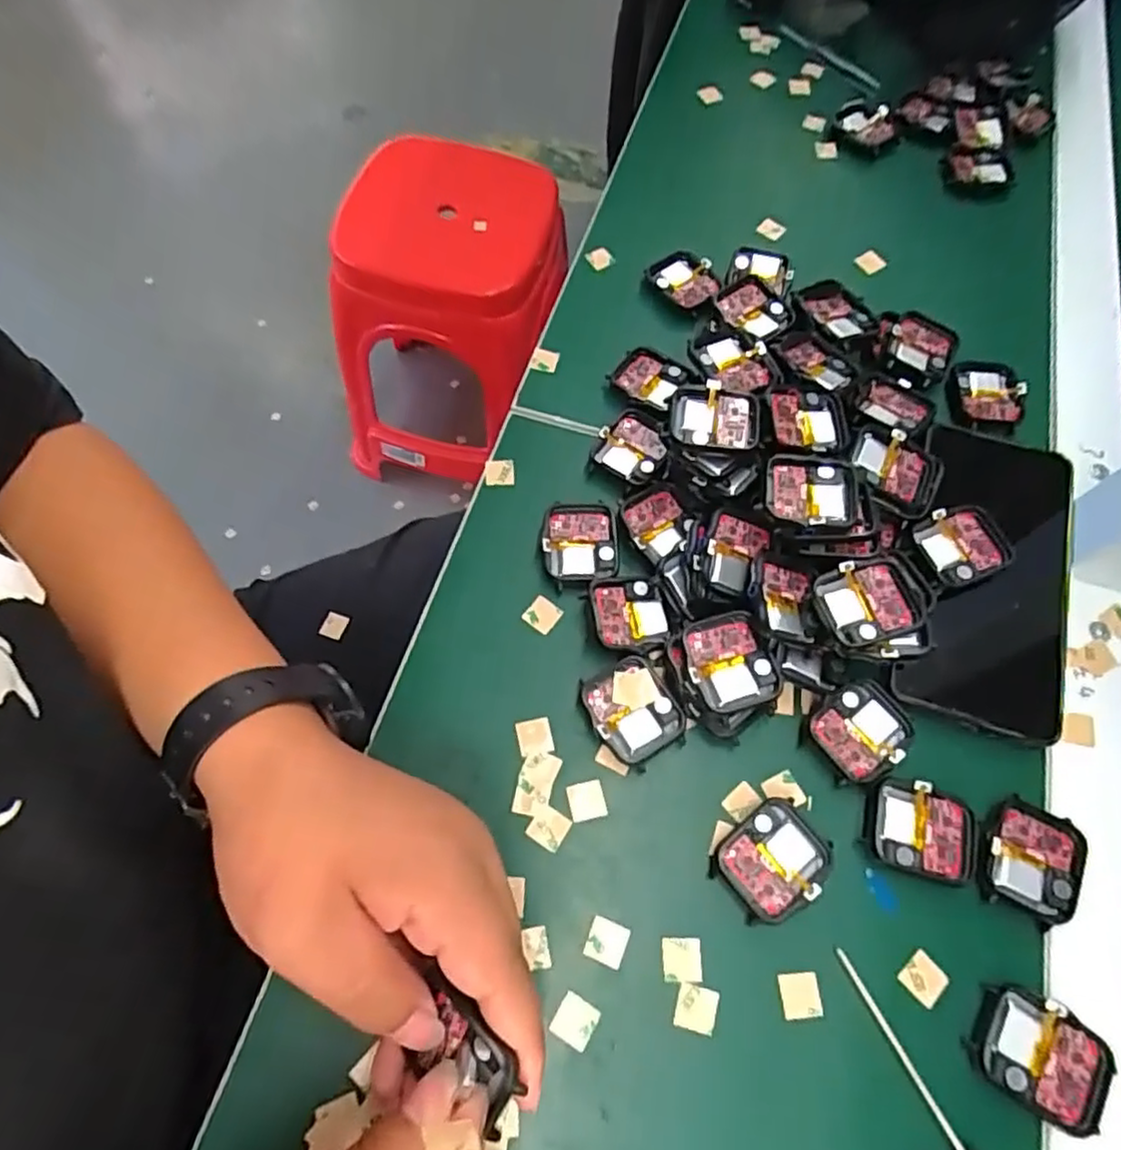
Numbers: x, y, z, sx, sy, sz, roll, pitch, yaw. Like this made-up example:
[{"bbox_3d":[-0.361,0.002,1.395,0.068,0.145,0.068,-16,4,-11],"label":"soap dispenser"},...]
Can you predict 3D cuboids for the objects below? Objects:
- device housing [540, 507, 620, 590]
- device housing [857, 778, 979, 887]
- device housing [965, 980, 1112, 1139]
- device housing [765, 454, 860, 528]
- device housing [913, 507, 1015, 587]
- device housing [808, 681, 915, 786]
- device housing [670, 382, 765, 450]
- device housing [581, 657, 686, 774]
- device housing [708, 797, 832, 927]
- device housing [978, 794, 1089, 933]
[{"bbox_3d":[0.010,-0.014,0.350,0.038,0.012,0.043,1,65,-1],"label":"device housing"},{"bbox_3d":[0.155,0.109,0.294,0.045,0.006,0.037,17,66,6],"label":"device housing"},{"bbox_3d":[0.183,0.184,0.263,0.043,0.011,0.038,31,68,12],"label":"device housing"},{"bbox_3d":[0.119,-0.037,0.328,0.042,0.016,0.039,9,65,2],"label":"device housing"},{"bbox_3d":[0.198,-0.015,0.339,0.040,0.006,0.037,-24,70,-4],"label":"device housing"},{"bbox_3d":[0.137,0.070,0.312,0.042,0.007,0.037,-27,69,-13],"label":"device housing"},{"bbox_3d":[0.077,-0.077,0.341,0.044,0.011,0.039,7,65,1],"label":"device housing"},{"bbox_3d":[0.033,0.063,0.315,0.038,0.011,0.045,-27,69,-14],"label":"device housing"},{"bbox_3d":[0.089,0.120,0.290,0.045,0.012,0.038,-37,72,-17],"label":"device housing"},{"bbox_3d":[0.199,0.121,0.290,0.040,0.005,0.045,27,67,10],"label":"device housing"}]

